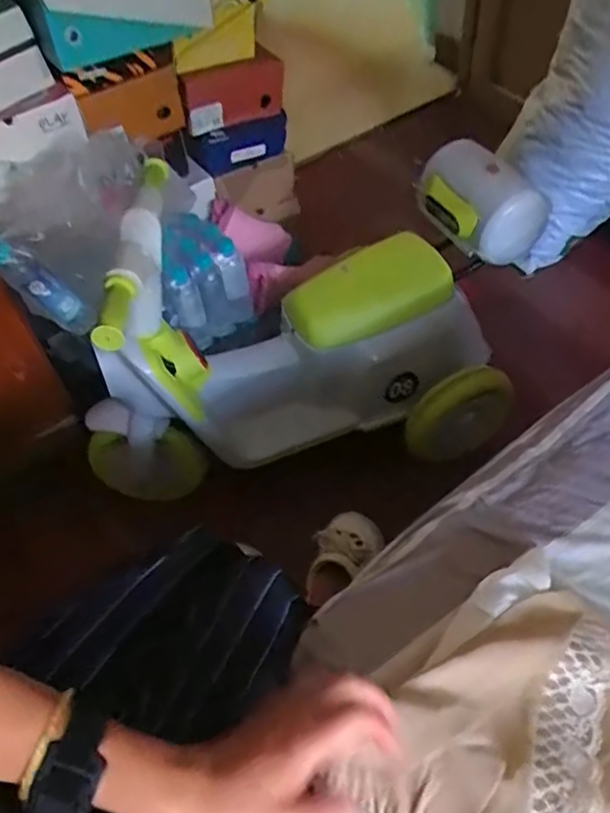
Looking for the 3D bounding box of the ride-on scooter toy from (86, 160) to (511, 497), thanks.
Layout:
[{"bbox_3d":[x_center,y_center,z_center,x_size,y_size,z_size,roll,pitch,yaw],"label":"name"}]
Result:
[{"bbox_3d":[-0.033,-0.107,0.985,0.677,0.490,0.288,-18,54,-8],"label":"ride-on scooter toy"}]

